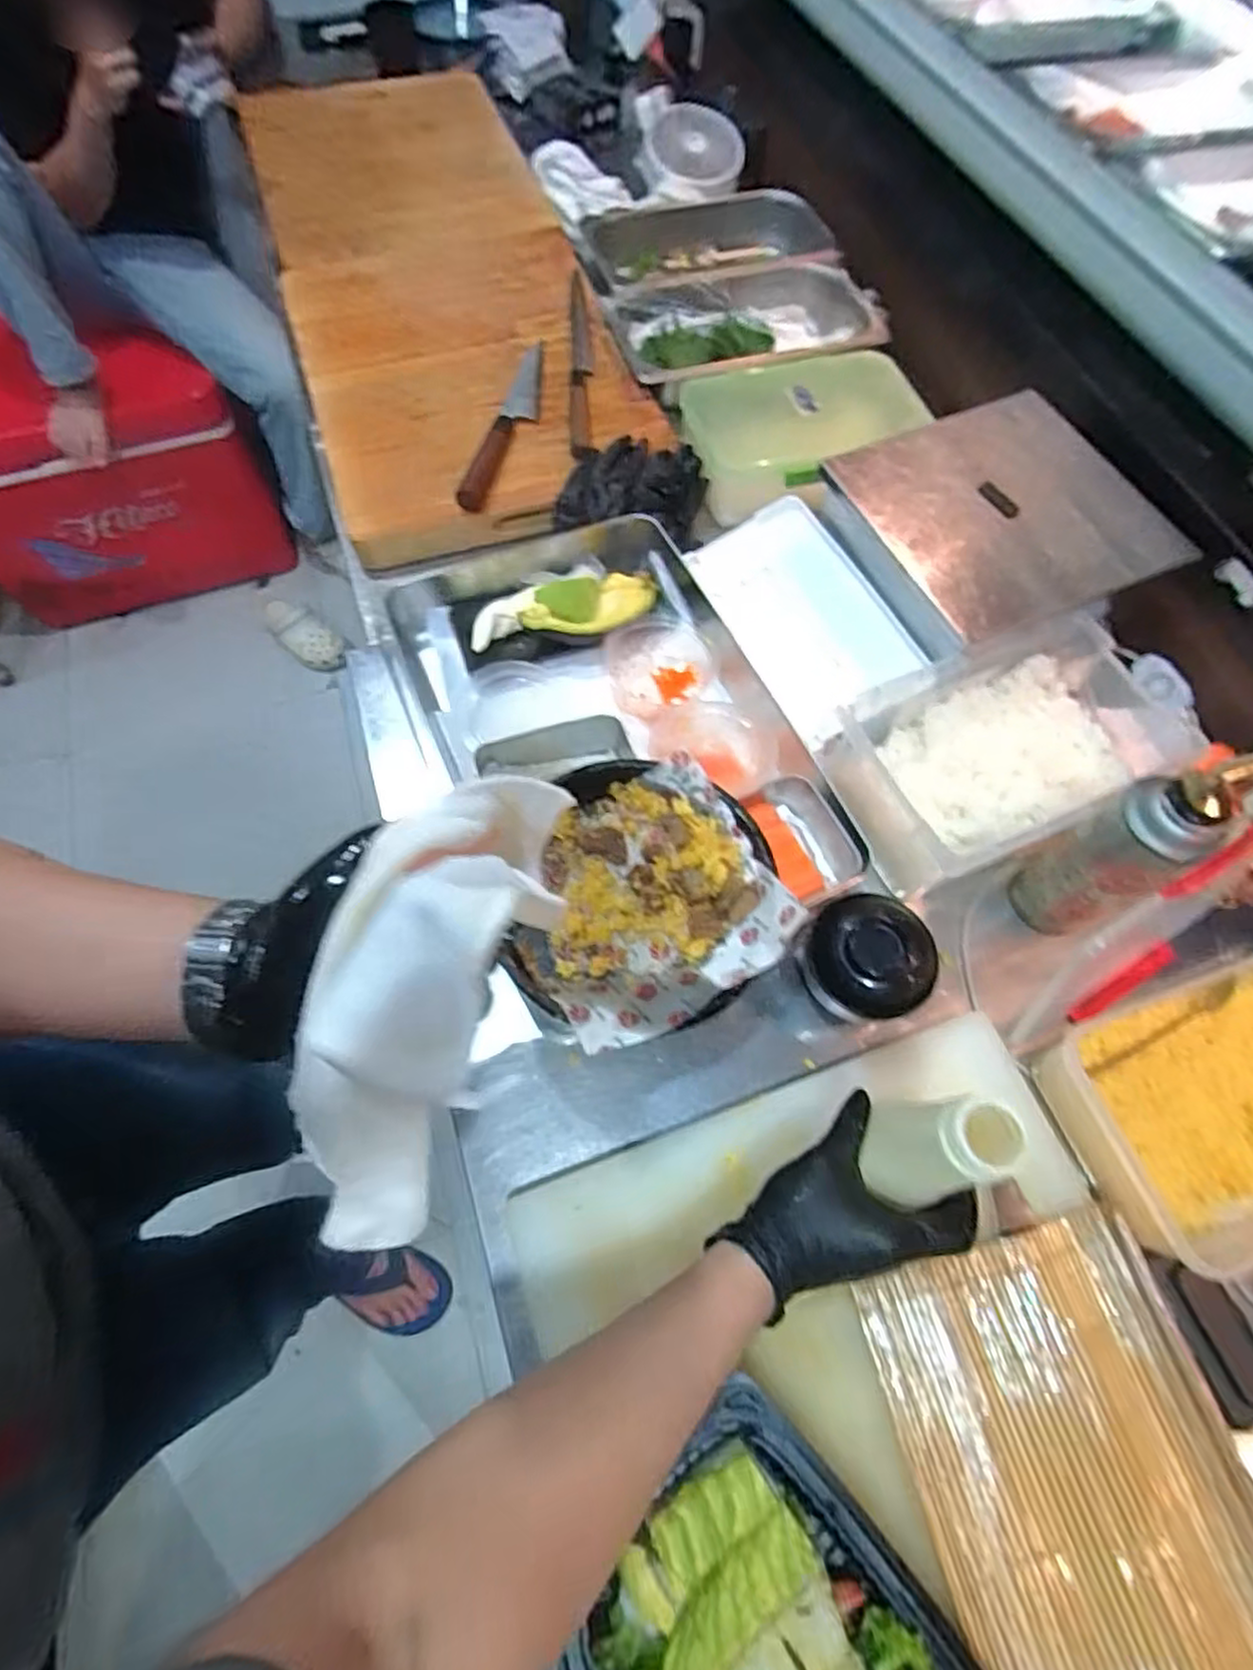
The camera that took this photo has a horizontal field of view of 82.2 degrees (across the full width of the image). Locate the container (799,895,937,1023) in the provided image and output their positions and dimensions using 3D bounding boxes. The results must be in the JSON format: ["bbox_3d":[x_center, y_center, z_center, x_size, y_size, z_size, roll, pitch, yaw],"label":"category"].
[{"bbox_3d":[0.188,0.097,0.564,0.091,0.088,0.091,0,66,0],"label":"container"}]

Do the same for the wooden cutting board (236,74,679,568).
[{"bbox_3d":[-0.260,-0.745,0.941,0.380,0.047,0.948,-18,67,-8],"label":"wooden cutting board"}]

